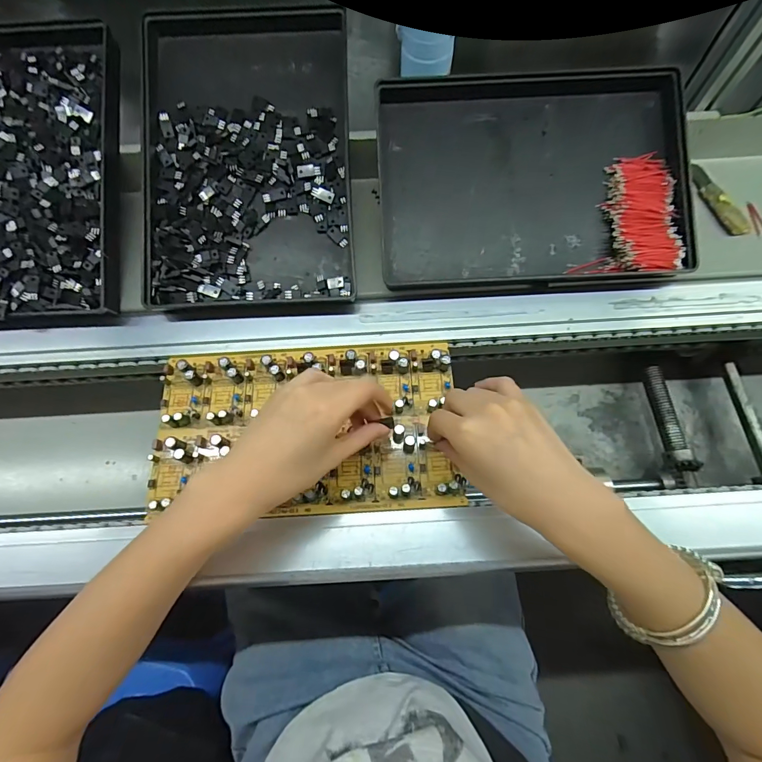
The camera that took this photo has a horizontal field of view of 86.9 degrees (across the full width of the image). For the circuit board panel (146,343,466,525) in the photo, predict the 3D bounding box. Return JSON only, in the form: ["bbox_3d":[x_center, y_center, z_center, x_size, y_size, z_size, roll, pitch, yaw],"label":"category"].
[{"bbox_3d":[-0.066,0.038,0.350,0.260,0.021,0.148,-3,68,0],"label":"circuit board panel"}]

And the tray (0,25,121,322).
[{"bbox_3d":[-0.352,-0.205,0.382,0.195,0.029,0.296,-3,83,-2],"label":"tray"}]

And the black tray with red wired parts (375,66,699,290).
[{"bbox_3d":[0.144,-0.199,0.387,0.286,0.025,0.213,-1,87,1],"label":"black tray with red wired parts"}]

